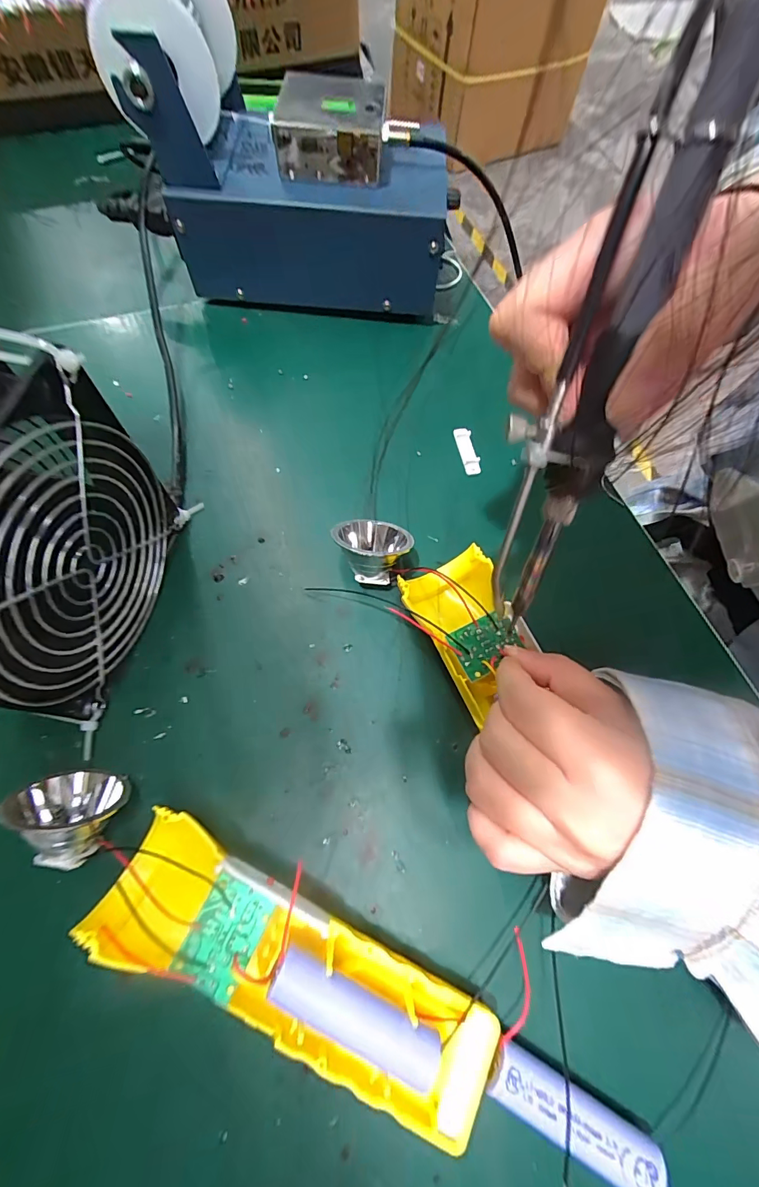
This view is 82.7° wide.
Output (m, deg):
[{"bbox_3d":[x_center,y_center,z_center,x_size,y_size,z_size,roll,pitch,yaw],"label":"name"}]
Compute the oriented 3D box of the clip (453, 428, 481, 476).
[{"bbox_3d":[0.059,-0.096,0.287,0.011,0.005,0.035,-11,70,-7],"label":"clip"}]

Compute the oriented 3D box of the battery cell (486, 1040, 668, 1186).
[{"bbox_3d":[0.073,0.198,0.165,0.065,0.020,0.018,28,70,8],"label":"battery cell"}]

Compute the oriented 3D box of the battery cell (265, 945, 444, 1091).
[{"bbox_3d":[-0.010,0.157,0.162,0.065,0.018,0.018,28,70,3],"label":"battery cell"}]

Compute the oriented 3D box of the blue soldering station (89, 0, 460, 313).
[{"bbox_3d":[-0.051,-0.281,0.286,0.198,0.133,0.094,4,68,-1],"label":"blue soldering station"}]

